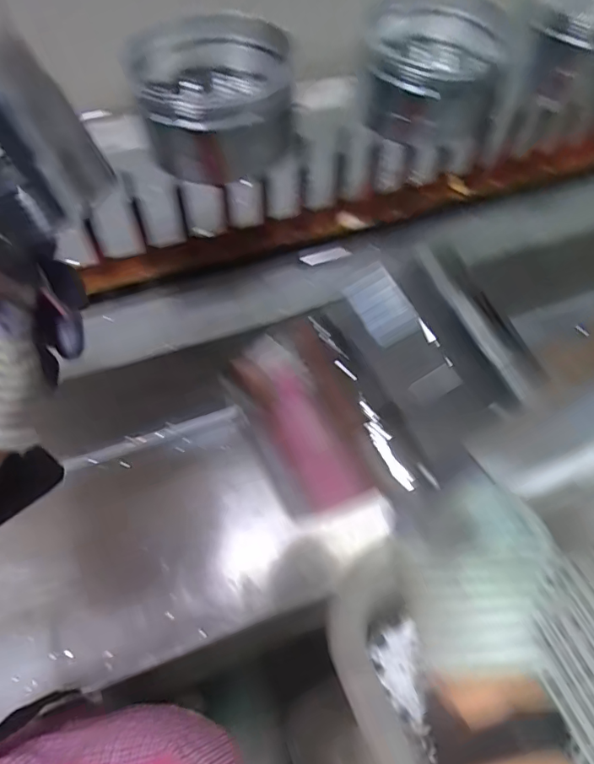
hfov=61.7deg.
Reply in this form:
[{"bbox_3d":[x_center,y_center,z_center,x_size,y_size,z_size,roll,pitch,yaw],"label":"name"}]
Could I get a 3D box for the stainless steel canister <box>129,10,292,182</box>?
[{"bbox_3d":[-0.086,-0.268,0.474,0.125,0.107,0.154,-25,66,-11],"label":"stainless steel canister"}]

